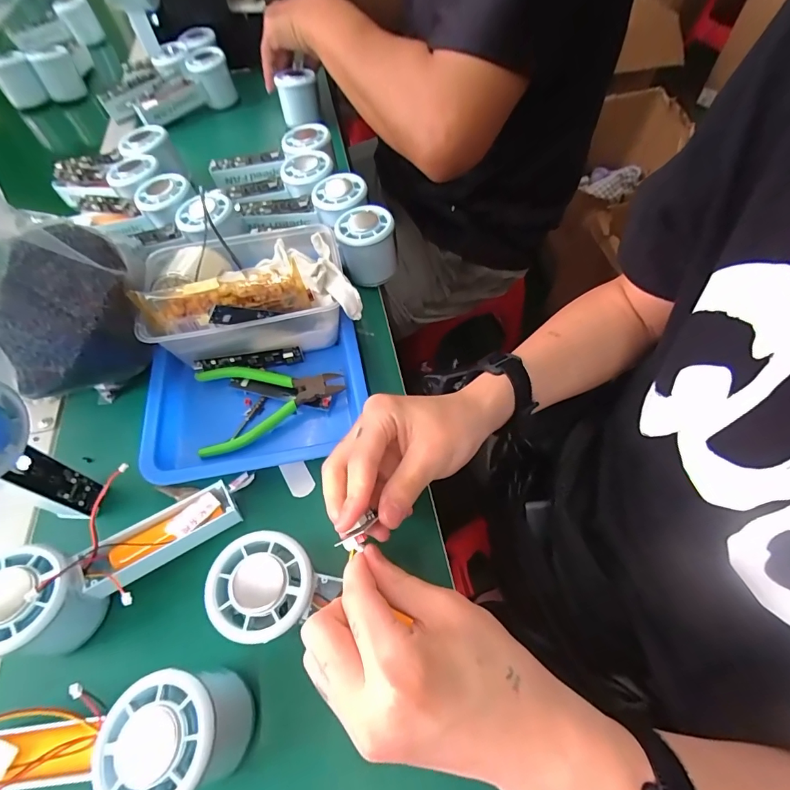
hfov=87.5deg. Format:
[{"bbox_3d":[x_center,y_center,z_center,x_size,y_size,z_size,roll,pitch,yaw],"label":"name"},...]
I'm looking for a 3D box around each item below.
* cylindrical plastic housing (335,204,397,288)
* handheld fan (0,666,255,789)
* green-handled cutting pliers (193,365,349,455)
[{"bbox_3d":[-0.028,-0.150,0.415,0.054,0.056,0.053,-1,59,2],"label":"cylindrical plastic housing"},{"bbox_3d":[-0.157,0.181,0.218,0.156,0.051,0.053,-5,59,0],"label":"handheld fan"},{"bbox_3d":[-0.103,0.005,0.343,0.117,0.012,0.074,-9,59,-2],"label":"green-handled cutting pliers"}]

